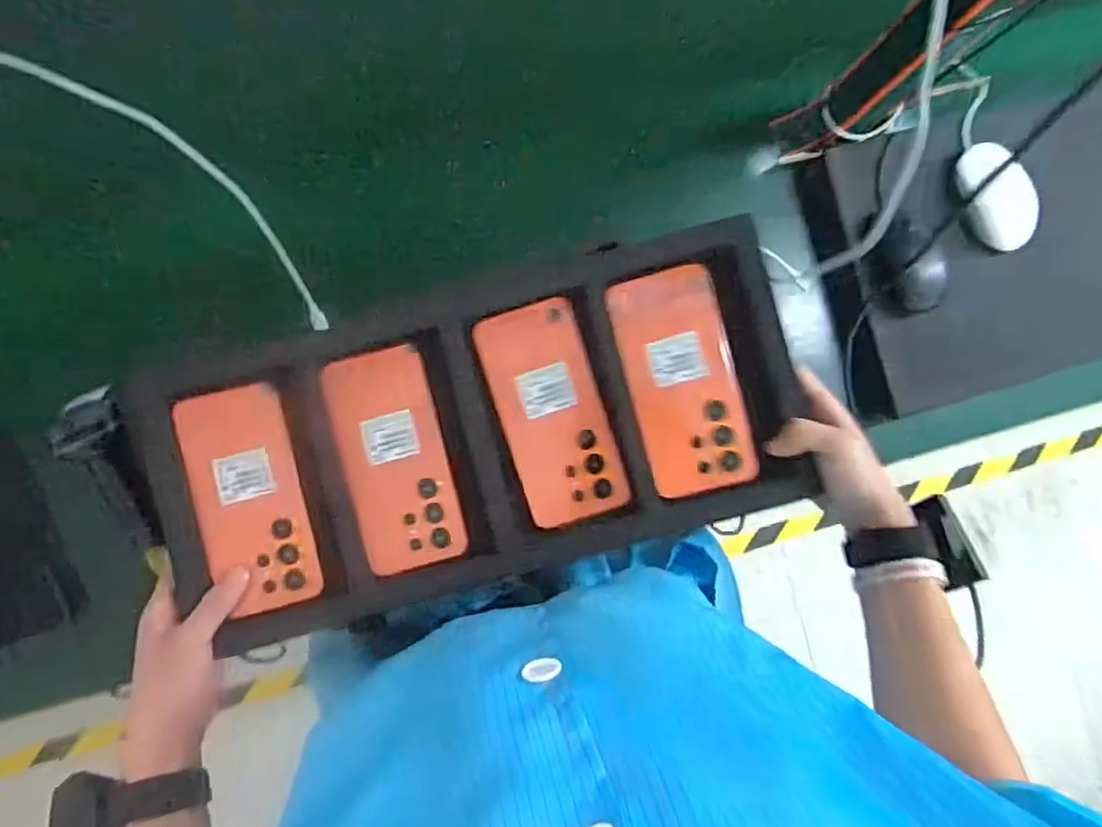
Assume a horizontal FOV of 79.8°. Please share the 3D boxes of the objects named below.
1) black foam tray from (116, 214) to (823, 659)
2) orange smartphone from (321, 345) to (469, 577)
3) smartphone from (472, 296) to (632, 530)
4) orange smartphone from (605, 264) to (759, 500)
[{"bbox_3d":[-0.058,0.020,0.507,0.481,0.032,0.223,-15,92,-1],"label":"black foam tray"},{"bbox_3d":[-0.122,0.035,0.515,0.077,0.016,0.169,-15,89,-6],"label":"orange smartphone"},{"bbox_3d":[0.001,0.000,0.515,0.078,0.010,0.169,-18,90,-6],"label":"smartphone"},{"bbox_3d":[0.102,-0.025,0.508,0.079,0.014,0.172,-14,89,-6],"label":"orange smartphone"}]

